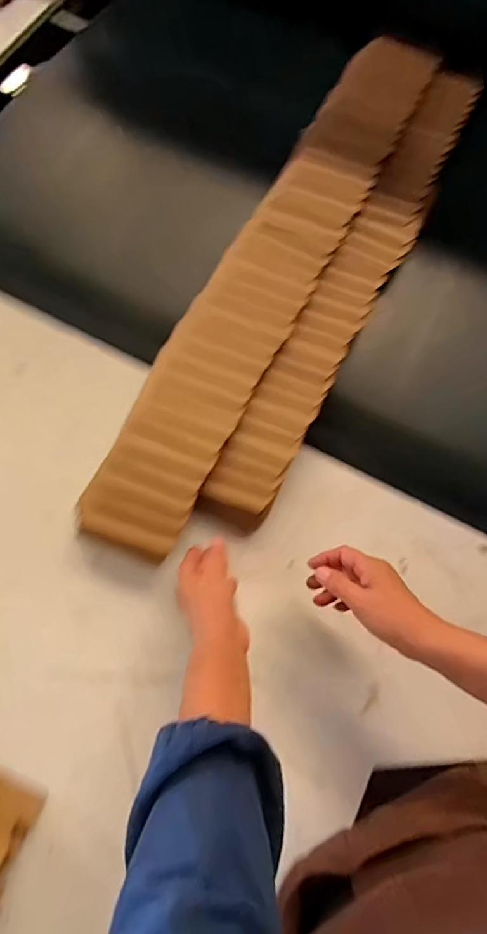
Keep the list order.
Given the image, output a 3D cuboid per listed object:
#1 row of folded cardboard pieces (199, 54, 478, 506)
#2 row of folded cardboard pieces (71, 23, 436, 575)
[{"bbox_3d":[0.170,-0.285,0.703,0.087,0.050,0.792,26,73,6],"label":"row of folded cardboard pieces"},{"bbox_3d":[0.046,-0.288,0.684,0.136,0.061,0.863,27,73,6],"label":"row of folded cardboard pieces"}]

